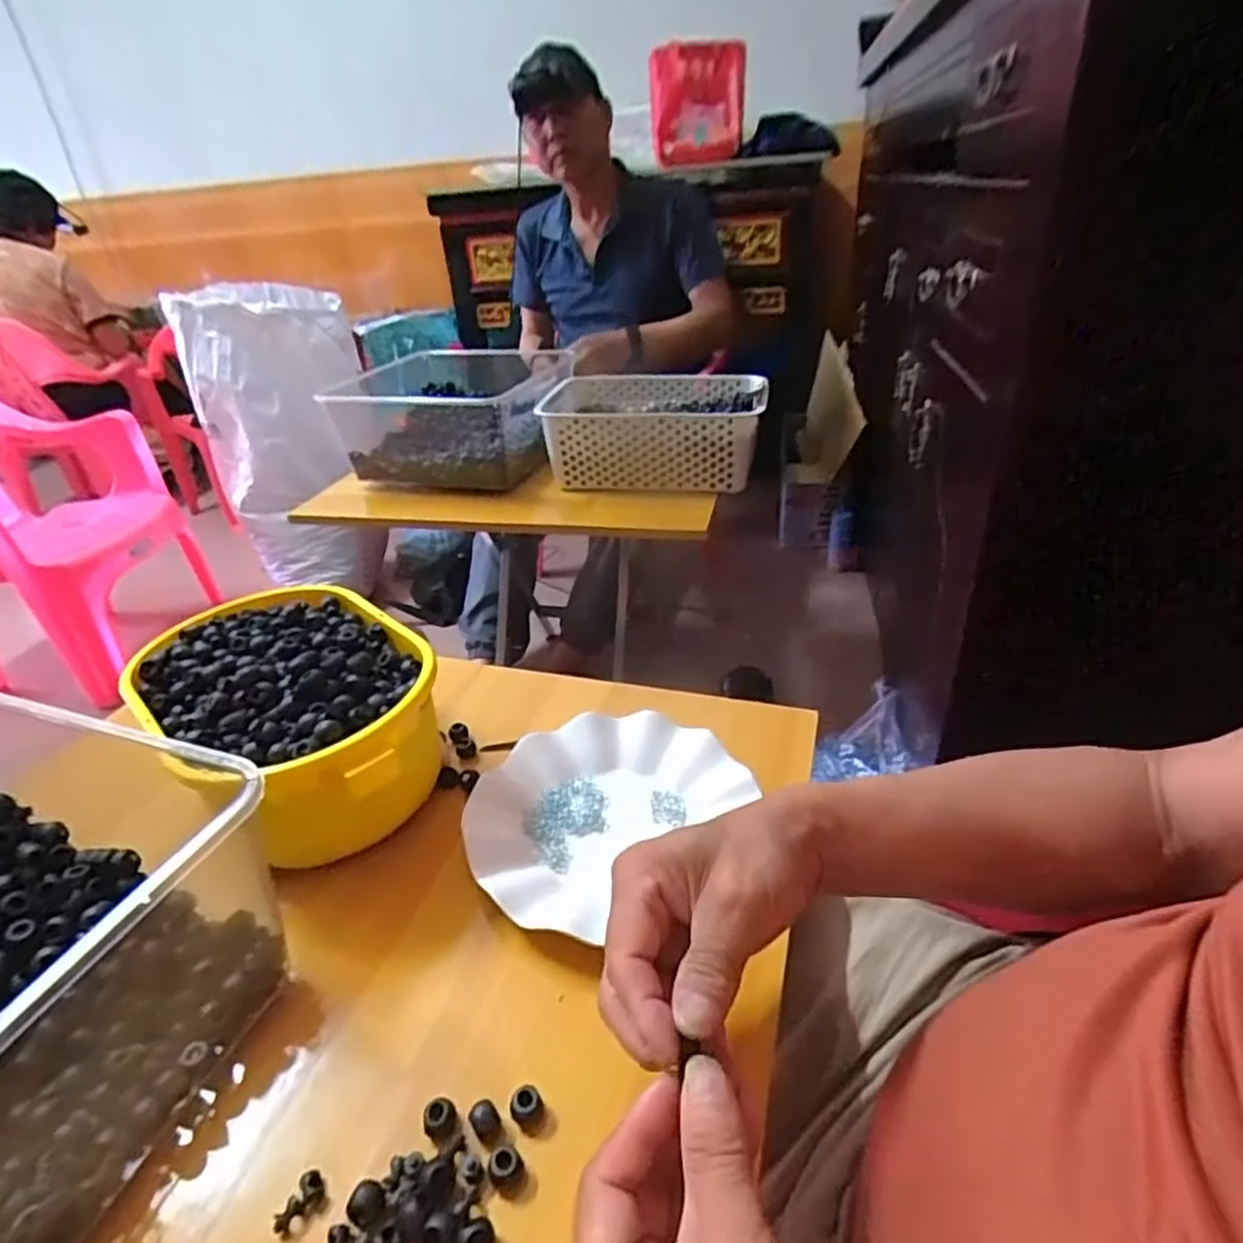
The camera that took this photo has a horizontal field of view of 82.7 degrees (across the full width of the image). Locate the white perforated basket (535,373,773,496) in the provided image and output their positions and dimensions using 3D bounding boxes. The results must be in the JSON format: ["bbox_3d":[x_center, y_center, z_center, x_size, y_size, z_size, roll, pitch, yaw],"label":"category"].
[{"bbox_3d":[0.046,-0.271,1.011,0.290,0.110,0.221,-2,32,4],"label":"white perforated basket"}]

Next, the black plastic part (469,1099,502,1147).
[{"bbox_3d":[-0.062,0.229,0.324,0.012,0.008,0.016,-23,36,-27],"label":"black plastic part"}]

